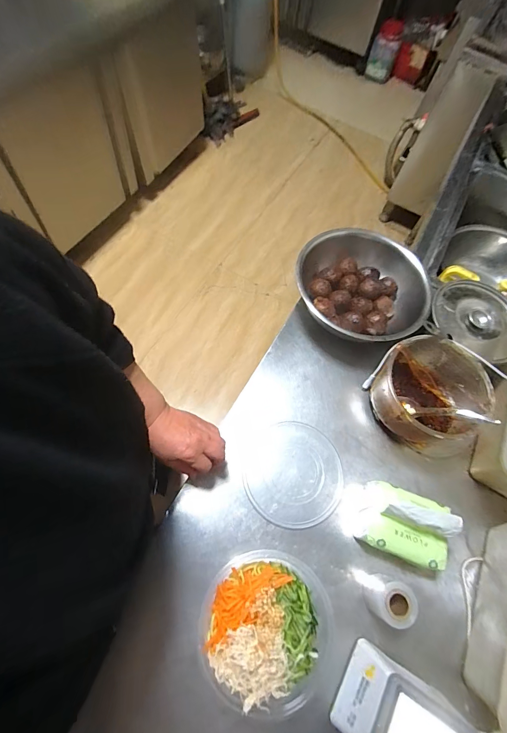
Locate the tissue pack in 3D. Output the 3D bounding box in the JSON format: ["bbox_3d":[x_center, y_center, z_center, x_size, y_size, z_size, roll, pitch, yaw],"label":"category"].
[{"bbox_3d":[0.227,0.235,0.494,0.120,0.092,0.096,23,65,3],"label":"tissue pack"}]

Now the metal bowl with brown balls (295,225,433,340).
[{"bbox_3d":[0.211,-0.156,0.682,0.244,0.088,0.260,3,65,-6],"label":"metal bowl with brown balls"}]

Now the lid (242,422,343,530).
[{"bbox_3d":[0.067,0.178,0.565,0.161,0.004,0.162,2,65,-5],"label":"lid"}]

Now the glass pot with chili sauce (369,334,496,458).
[{"bbox_3d":[0.309,0.053,0.593,0.179,0.110,0.171,3,65,-6],"label":"glass pot with chili sauce"}]

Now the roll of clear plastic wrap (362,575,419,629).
[{"bbox_3d":[0.190,0.330,0.476,0.057,0.074,0.053,3,65,-6],"label":"roll of clear plastic wrap"}]

